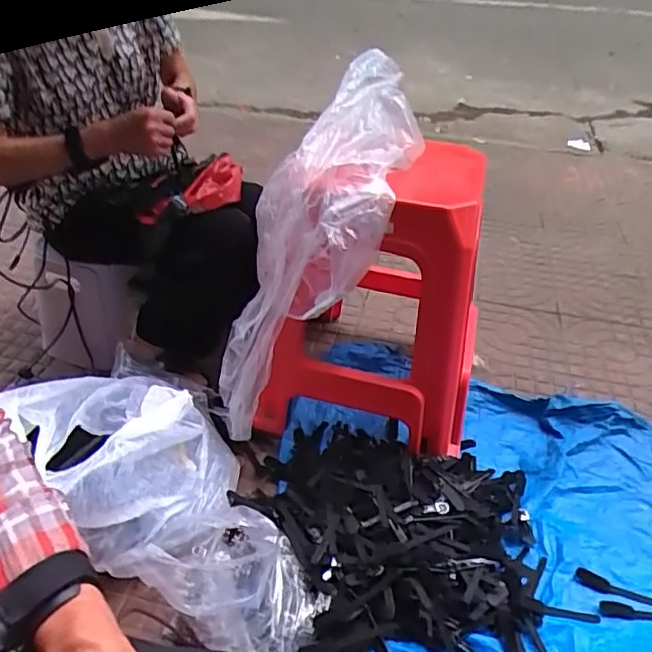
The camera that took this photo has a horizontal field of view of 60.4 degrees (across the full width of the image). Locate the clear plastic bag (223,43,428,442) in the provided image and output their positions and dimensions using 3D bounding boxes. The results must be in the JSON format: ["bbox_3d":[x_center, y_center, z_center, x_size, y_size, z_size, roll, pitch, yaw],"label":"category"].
[{"bbox_3d":[-0.035,-0.092,0.872,0.149,0.650,0.211,9,27,-44],"label":"clear plastic bag"}]

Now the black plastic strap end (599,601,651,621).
[{"bbox_3d":[0.480,0.431,0.838,0.141,0.006,0.024,6,38,3],"label":"black plastic strap end"}]

